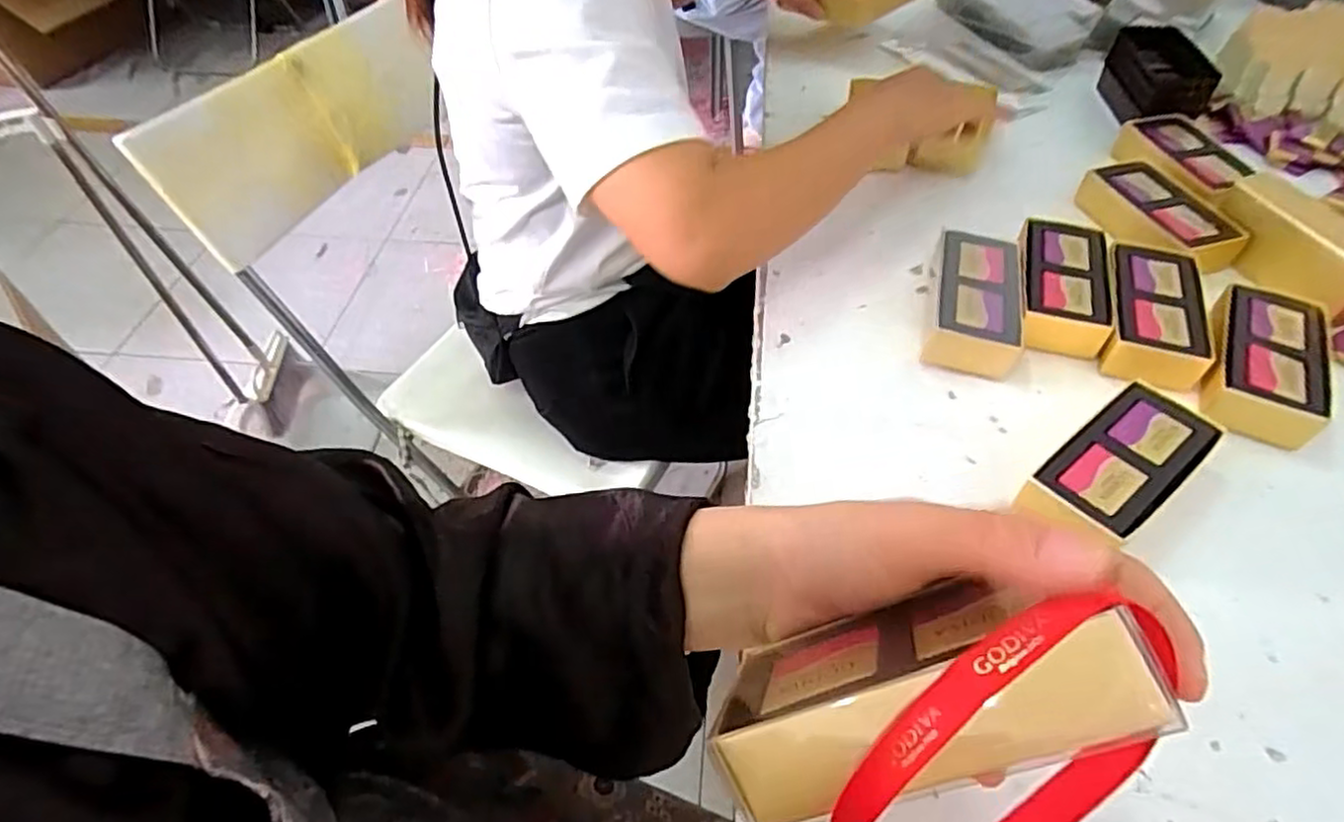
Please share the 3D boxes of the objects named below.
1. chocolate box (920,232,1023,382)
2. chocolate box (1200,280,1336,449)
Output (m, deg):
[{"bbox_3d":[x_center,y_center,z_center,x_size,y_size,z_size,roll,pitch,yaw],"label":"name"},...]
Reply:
[{"bbox_3d":[0.212,-0.077,0.475,0.055,0.031,0.111,15,53,13],"label":"chocolate box"},{"bbox_3d":[0.376,-0.032,0.438,0.063,0.028,0.117,22,55,18],"label":"chocolate box"}]

